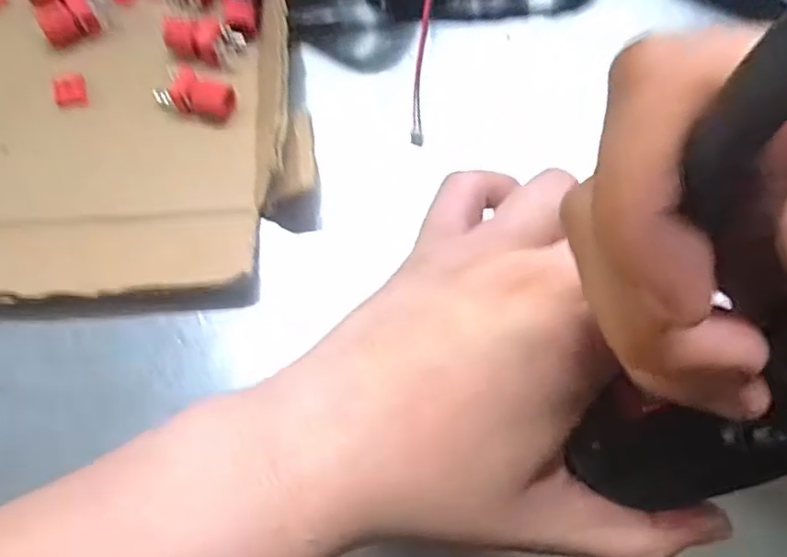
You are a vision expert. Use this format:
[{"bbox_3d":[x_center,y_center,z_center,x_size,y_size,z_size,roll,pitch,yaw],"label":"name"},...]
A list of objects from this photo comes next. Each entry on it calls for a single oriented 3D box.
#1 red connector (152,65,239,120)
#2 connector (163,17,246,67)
[{"bbox_3d":[-0.082,-0.077,0.254,0.031,0.011,0.015,14,72,7],"label":"red connector"},{"bbox_3d":[-0.083,-0.105,0.264,0.030,0.009,0.018,19,73,8],"label":"connector"}]

